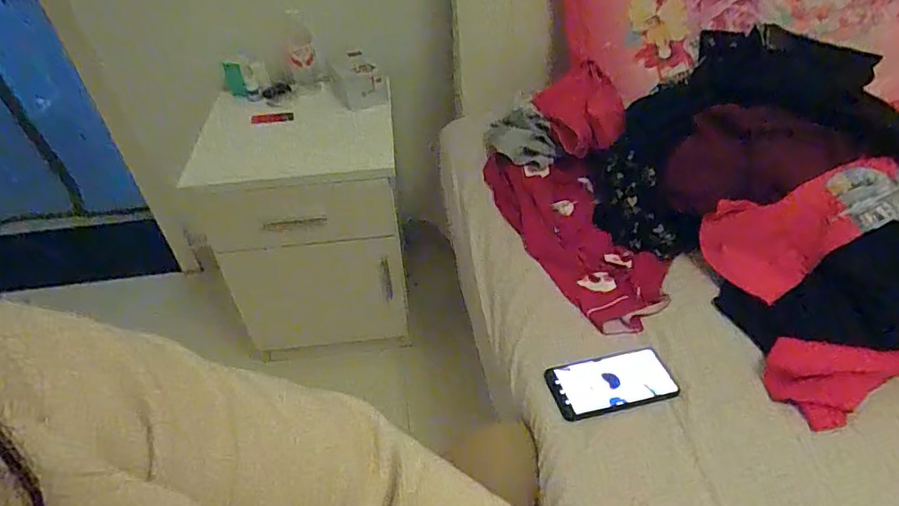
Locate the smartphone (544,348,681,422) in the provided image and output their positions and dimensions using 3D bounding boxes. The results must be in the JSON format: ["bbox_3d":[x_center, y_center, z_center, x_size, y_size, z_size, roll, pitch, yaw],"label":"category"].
[{"bbox_3d":[0.211,0.165,0.711,0.160,0.015,0.078,-13,43,-6],"label":"smartphone"}]

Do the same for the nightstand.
[{"bbox_3d":[-0.279,-0.052,1.206,0.386,0.461,0.302,-2,43,1],"label":"nightstand"}]

